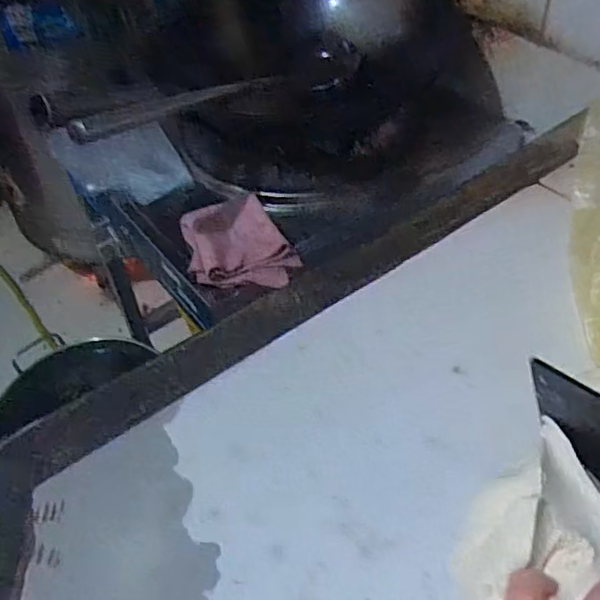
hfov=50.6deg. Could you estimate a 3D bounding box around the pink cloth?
[{"bbox_3d":[-0.077,-0.064,0.740,0.116,0.033,0.149,-26,53,-18],"label":"pink cloth"}]

